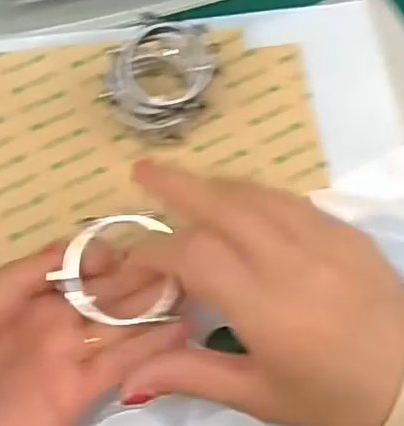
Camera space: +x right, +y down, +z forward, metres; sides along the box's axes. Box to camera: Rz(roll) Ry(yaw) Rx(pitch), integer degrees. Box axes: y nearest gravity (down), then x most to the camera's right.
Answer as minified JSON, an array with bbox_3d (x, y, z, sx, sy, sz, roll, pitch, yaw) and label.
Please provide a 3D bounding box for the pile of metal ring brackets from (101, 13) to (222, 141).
[{"bbox_3d":[-0.021,-0.067,0.333,0.053,0.041,0.051,0,72,0],"label":"pile of metal ring brackets"}]

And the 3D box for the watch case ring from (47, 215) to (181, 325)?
[{"bbox_3d":[-0.035,0.023,0.267,0.046,0.006,0.044,0,72,0],"label":"watch case ring"}]

